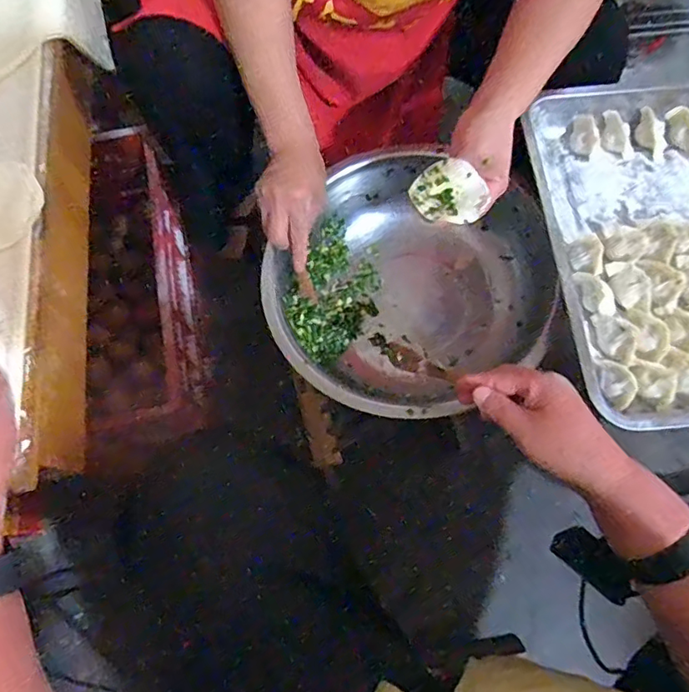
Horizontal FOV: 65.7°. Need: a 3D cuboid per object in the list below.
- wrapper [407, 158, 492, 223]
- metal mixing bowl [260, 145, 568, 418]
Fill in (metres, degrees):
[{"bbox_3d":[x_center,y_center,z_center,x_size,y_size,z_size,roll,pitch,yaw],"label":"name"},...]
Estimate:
[{"bbox_3d":[0.106,-0.158,0.549,0.071,0.021,0.064,6,71,2],"label":"wrapper"},{"bbox_3d":[0.081,-0.075,0.663,0.321,0.127,0.293,0,71,0],"label":"metal mixing bowl"}]

